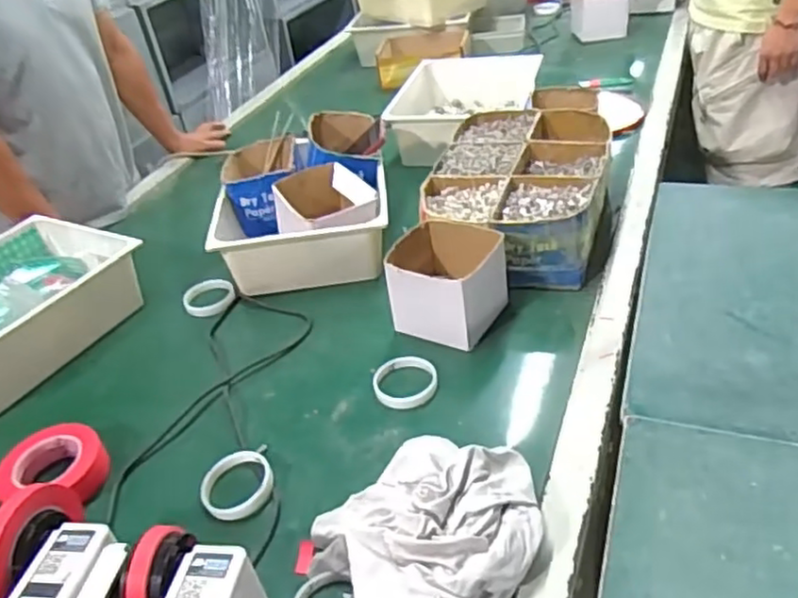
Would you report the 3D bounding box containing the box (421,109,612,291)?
[{"bbox_3d":[0.205,-0.183,1.169,0.281,0.115,0.405,5,39,18],"label":"box"}]

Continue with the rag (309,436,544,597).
[{"bbox_3d":[0.031,0.231,0.682,0.235,0.075,0.198,-14,36,-8],"label":"rag"}]

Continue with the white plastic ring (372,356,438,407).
[{"bbox_3d":[0.008,0.108,0.912,0.084,0.016,0.088,-5,36,4],"label":"white plastic ring"}]

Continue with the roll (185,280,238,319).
[{"bbox_3d":[-0.317,-0.004,1.149,0.084,0.012,0.098,-21,38,-17],"label":"roll"}]

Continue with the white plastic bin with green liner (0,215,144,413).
[{"bbox_3d":[-0.627,0.018,1.108,0.288,0.112,0.374,15,41,28],"label":"white plastic bin with green liner"}]

